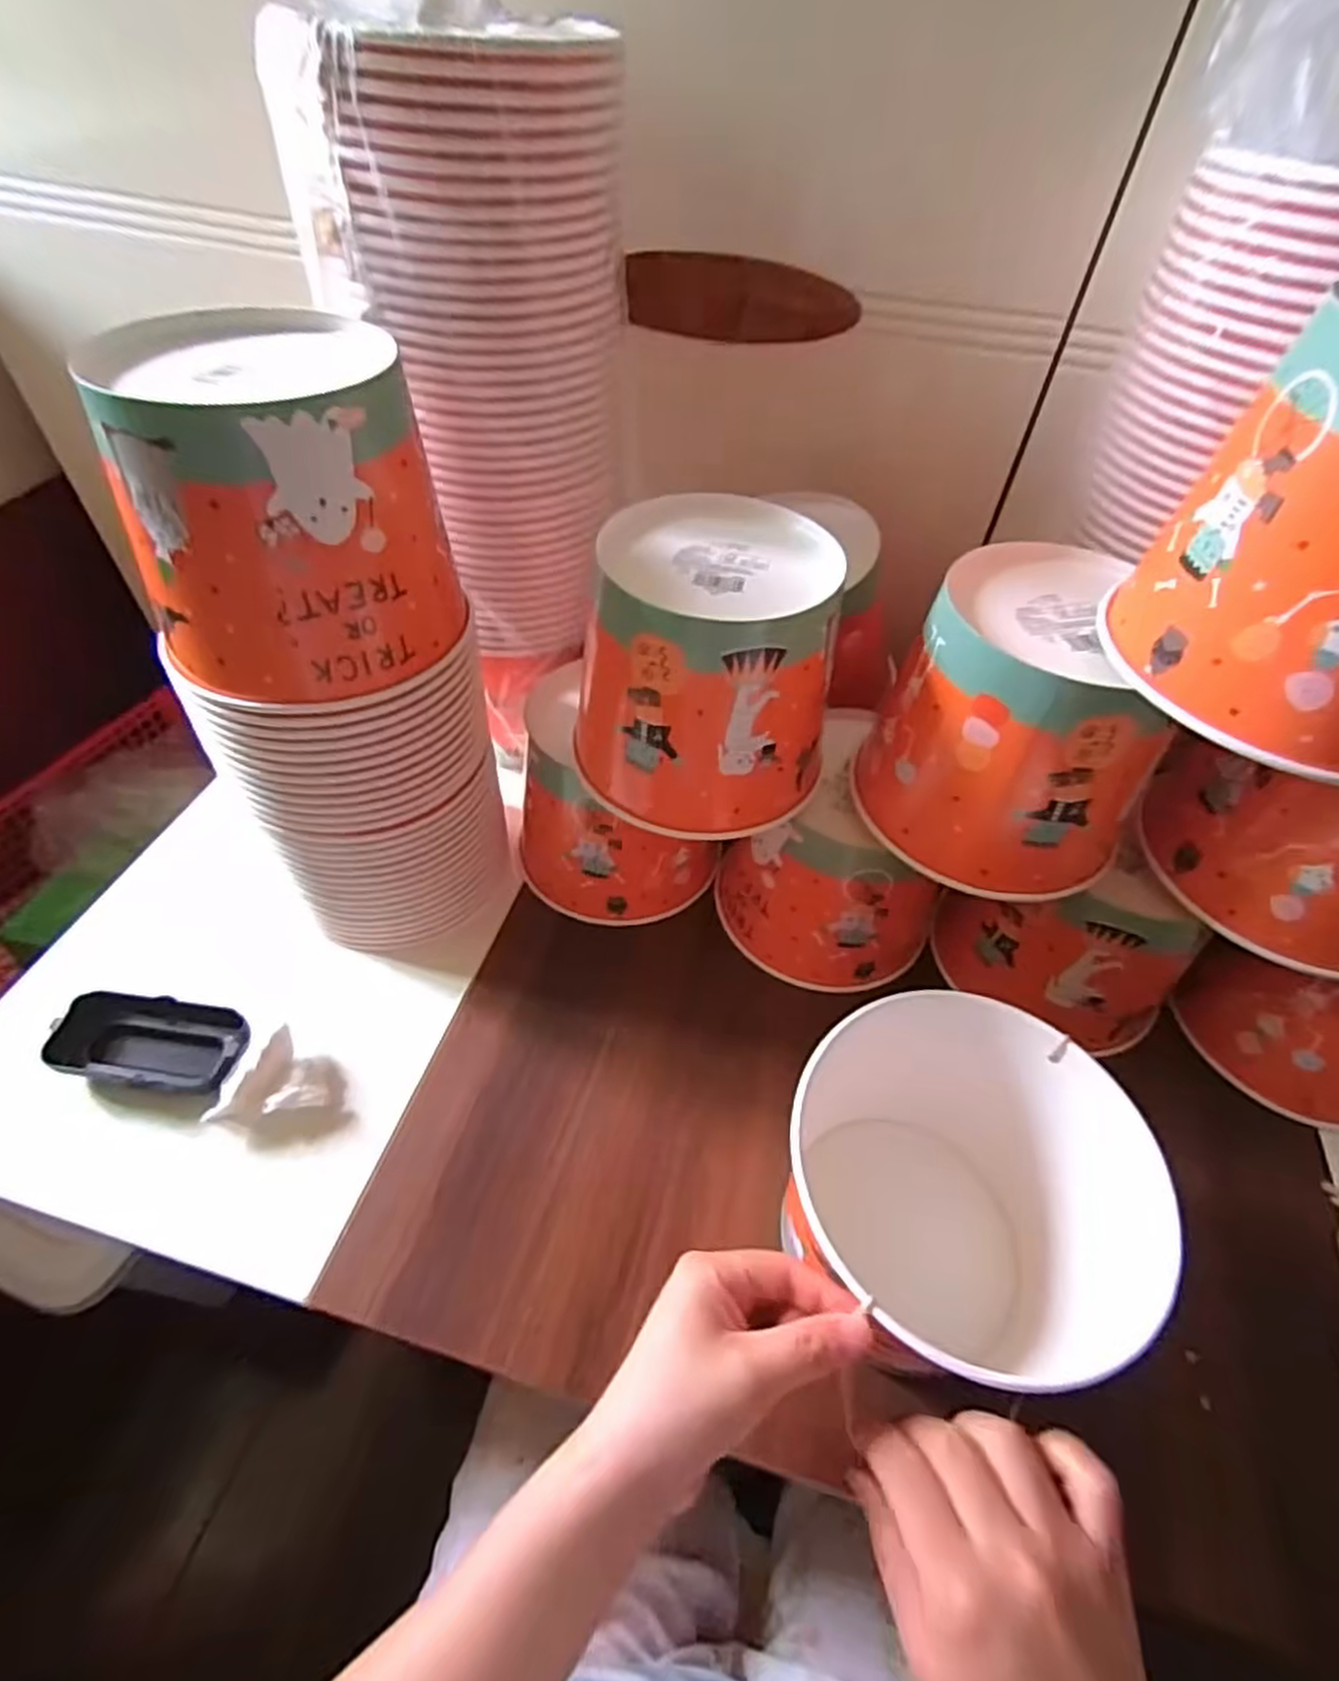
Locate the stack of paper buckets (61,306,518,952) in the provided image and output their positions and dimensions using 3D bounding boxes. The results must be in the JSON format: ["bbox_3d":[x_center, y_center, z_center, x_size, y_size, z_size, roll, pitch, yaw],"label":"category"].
[{"bbox_3d":[-0.189,-0.095,0.453,0.146,0.340,0.141,-12,52,-14],"label":"stack of paper buckets"}]

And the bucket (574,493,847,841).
[{"bbox_3d":[0.023,-0.098,0.447,0.141,0.150,0.141,7,50,2],"label":"bucket"}]

